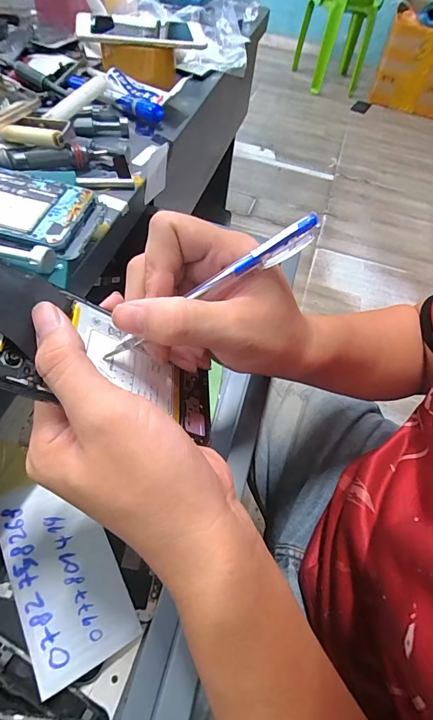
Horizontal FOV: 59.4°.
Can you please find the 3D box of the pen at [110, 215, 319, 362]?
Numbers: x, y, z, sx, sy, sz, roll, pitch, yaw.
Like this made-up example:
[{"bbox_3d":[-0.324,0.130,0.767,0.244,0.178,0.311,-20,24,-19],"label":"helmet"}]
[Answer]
[{"bbox_3d":[-0.003,-0.038,0.208,0.137,0.010,0.010,-32,64,2],"label":"pen"}]

